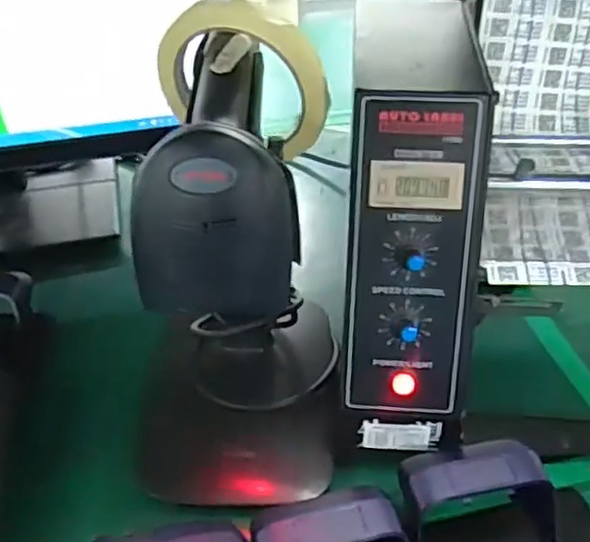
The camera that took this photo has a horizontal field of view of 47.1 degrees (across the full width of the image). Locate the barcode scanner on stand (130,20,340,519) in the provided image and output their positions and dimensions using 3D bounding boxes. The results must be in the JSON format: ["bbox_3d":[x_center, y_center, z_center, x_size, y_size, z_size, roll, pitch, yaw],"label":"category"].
[{"bbox_3d":[-0.032,0.014,0.381,0.119,0.238,0.138,2,43,4],"label":"barcode scanner on stand"}]

